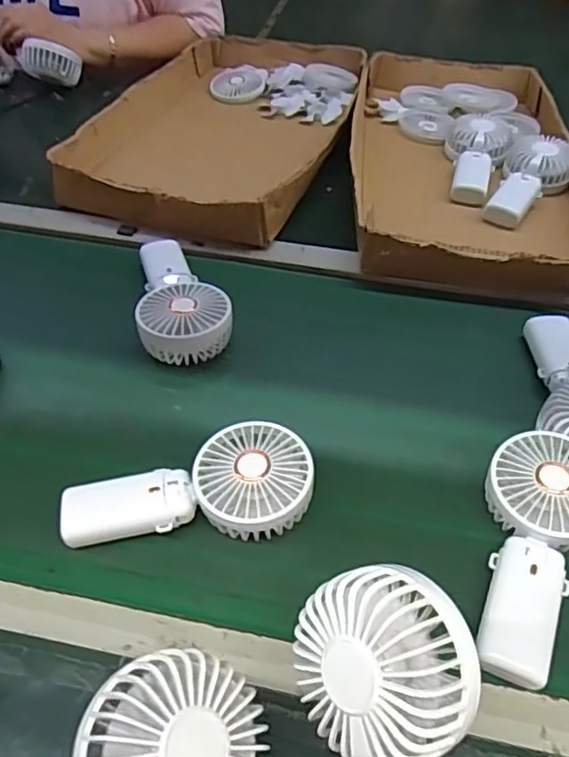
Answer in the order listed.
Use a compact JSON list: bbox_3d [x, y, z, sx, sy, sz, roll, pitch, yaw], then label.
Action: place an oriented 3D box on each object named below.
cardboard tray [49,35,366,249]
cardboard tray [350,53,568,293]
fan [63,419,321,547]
[{"bbox_3d":[-0.085,-0.375,0.864,0.334,0.069,0.522,13,49,11],"label":"cardboard tray"},{"bbox_3d":[0.245,-0.304,0.813,0.286,0.065,0.533,6,48,4],"label":"cardboard tray"},{"bbox_3d":[-0.071,0.080,0.459,0.181,0.032,0.082,-3,48,-4],"label":"fan"}]

